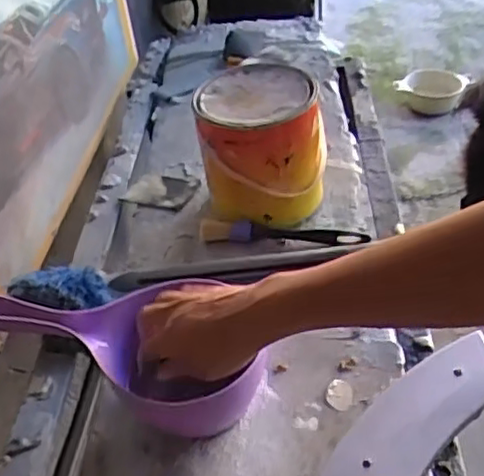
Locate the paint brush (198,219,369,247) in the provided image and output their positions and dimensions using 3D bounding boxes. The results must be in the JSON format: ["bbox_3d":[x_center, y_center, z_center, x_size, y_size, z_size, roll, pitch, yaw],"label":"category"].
[{"bbox_3d":[0.048,-0.007,0.845,0.216,0.023,0.031,6,42,14],"label":"paint brush"}]

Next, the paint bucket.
[{"bbox_3d":[0.021,-0.114,0.862,0.144,0.181,0.155,-3,40,3],"label":"paint bucket"}]

